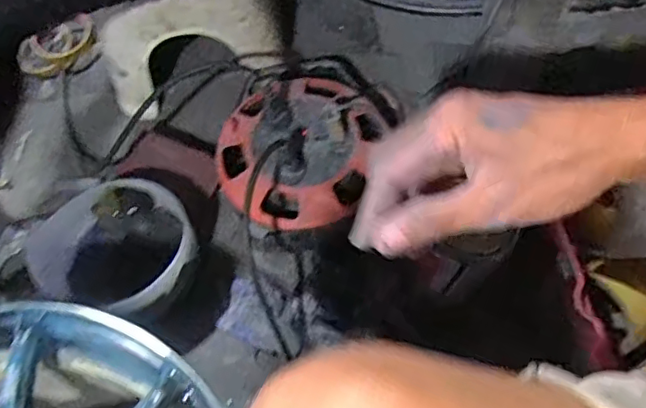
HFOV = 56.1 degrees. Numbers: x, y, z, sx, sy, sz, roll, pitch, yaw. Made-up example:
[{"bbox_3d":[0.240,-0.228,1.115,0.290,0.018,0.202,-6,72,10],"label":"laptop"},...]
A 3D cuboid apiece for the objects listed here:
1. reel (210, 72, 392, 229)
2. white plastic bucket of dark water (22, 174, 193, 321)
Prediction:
[{"bbox_3d":[-0.025,-0.063,0.711,0.195,0.102,0.202,23,67,13],"label":"reel"},{"bbox_3d":[-0.238,0.048,0.692,0.186,0.085,0.132,10,64,7],"label":"white plastic bucket of dark water"}]

